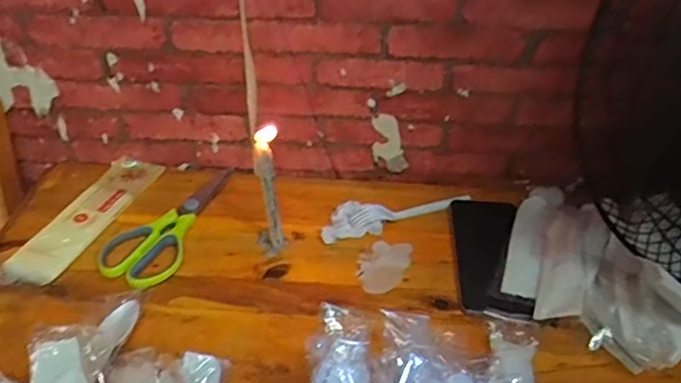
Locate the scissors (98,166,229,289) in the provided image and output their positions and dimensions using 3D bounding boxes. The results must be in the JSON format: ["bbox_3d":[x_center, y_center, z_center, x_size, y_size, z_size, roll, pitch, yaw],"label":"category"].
[{"bbox_3d":[-0.184,0.026,0.621,0.076,0.011,0.199,11,37,10],"label":"scissors"}]

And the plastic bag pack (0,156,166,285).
[{"bbox_3d":[-0.268,0.023,0.615,0.056,0.015,0.208,13,37,12],"label":"plastic bag pack"}]

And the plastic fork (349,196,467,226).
[{"bbox_3d":[0.079,0.021,0.642,0.142,0.011,0.020,-9,38,-16],"label":"plastic fork"}]

